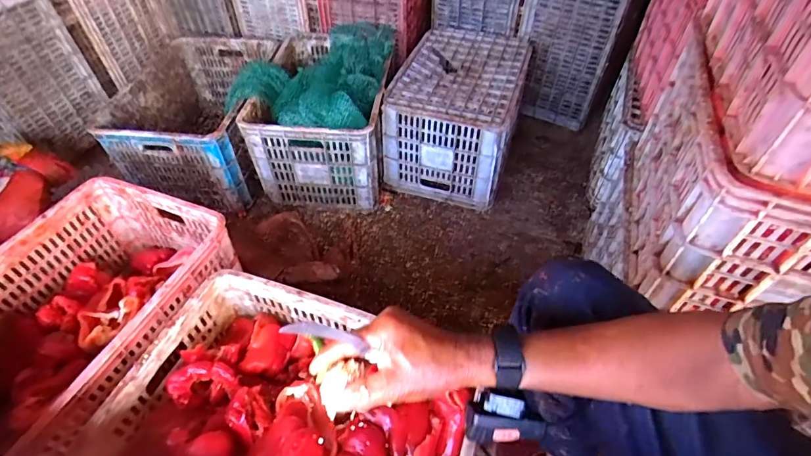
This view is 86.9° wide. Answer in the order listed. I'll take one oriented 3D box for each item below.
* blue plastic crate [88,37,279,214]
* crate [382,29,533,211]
[{"bbox_3d":[-0.617,-0.336,1.323,0.373,0.259,0.541,0,48,0],"label":"blue plastic crate"},{"bbox_3d":[0.163,-0.360,1.331,0.341,0.278,0.501,13,50,11],"label":"crate"}]

